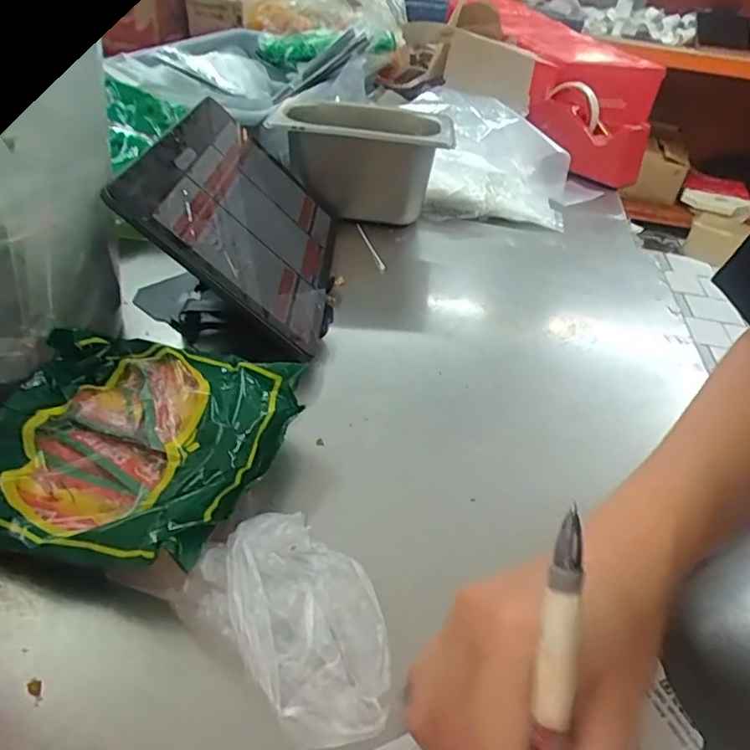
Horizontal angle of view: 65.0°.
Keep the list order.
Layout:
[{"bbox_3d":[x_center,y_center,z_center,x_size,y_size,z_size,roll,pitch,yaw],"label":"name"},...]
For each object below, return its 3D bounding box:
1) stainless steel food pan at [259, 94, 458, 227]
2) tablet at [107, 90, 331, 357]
[{"bbox_3d":[-0.021,-0.220,0.623,0.171,0.107,0.104,-1,38,-11],"label":"stainless steel food pan"},{"bbox_3d":[-0.100,-0.133,0.474,0.160,0.015,0.251,41,28,-25],"label":"tablet"}]

